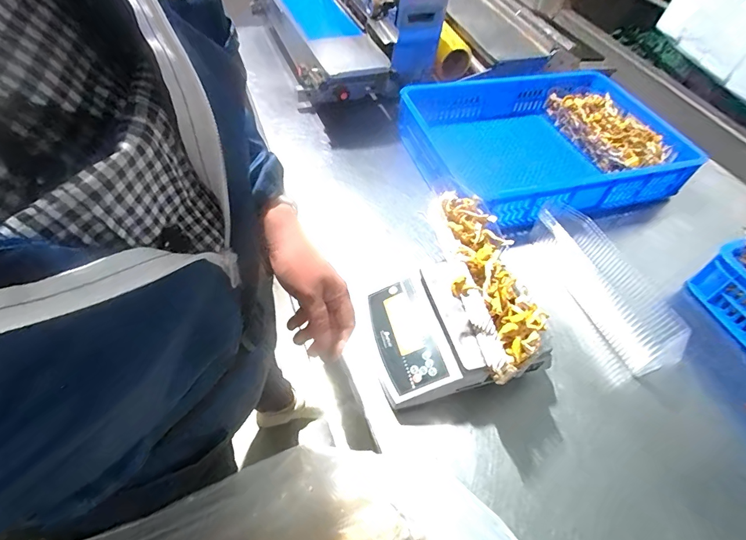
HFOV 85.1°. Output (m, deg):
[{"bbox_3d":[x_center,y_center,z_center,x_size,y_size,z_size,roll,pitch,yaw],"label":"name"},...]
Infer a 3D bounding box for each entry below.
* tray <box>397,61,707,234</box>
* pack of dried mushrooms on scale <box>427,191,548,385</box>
[{"bbox_3d":[0.394,-0.322,0.993,0.605,0.102,0.485,-15,55,-17],"label":"tray"},{"bbox_3d":[0.147,0.007,0.584,0.103,0.080,0.297,-5,52,-10],"label":"pack of dried mushrooms on scale"}]

